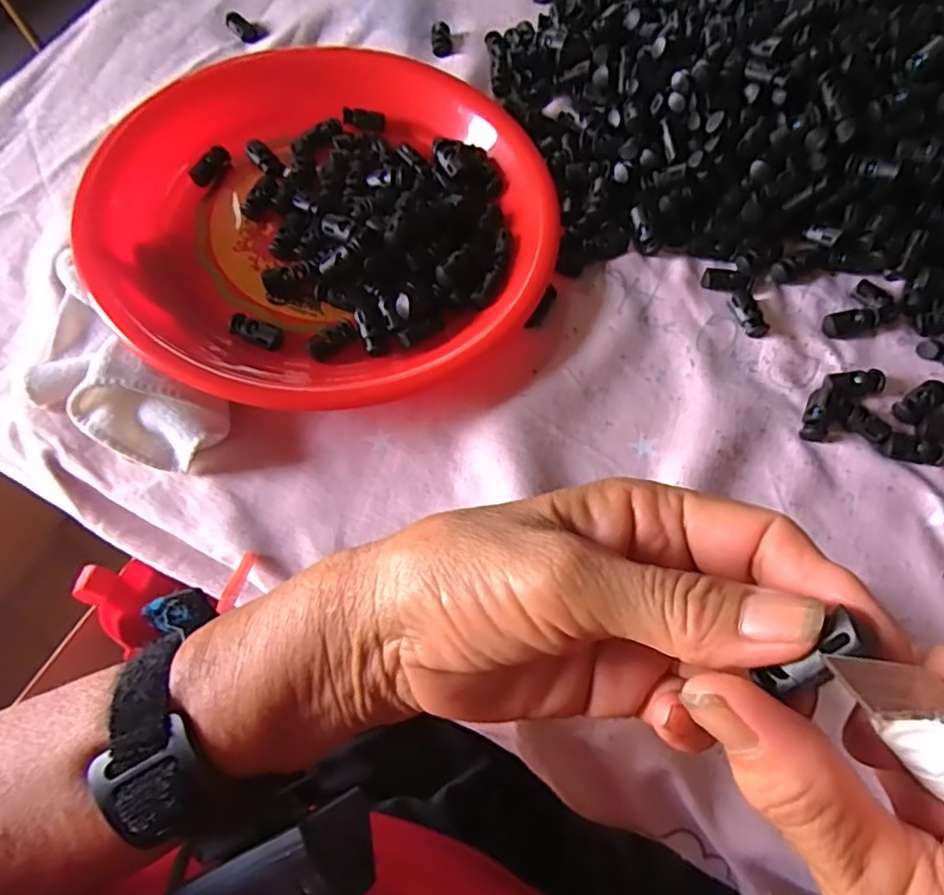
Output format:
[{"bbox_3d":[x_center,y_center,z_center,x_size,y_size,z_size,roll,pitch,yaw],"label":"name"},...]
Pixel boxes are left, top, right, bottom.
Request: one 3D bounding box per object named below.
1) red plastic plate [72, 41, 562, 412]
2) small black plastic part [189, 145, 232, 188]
[{"bbox_3d":[-0.080,-0.134,0.352,0.246,0.050,0.233,-1,67,3],"label":"red plastic plate"},{"bbox_3d":[-0.159,-0.173,0.375,0.012,0.006,0.031,23,70,12],"label":"small black plastic part"}]

